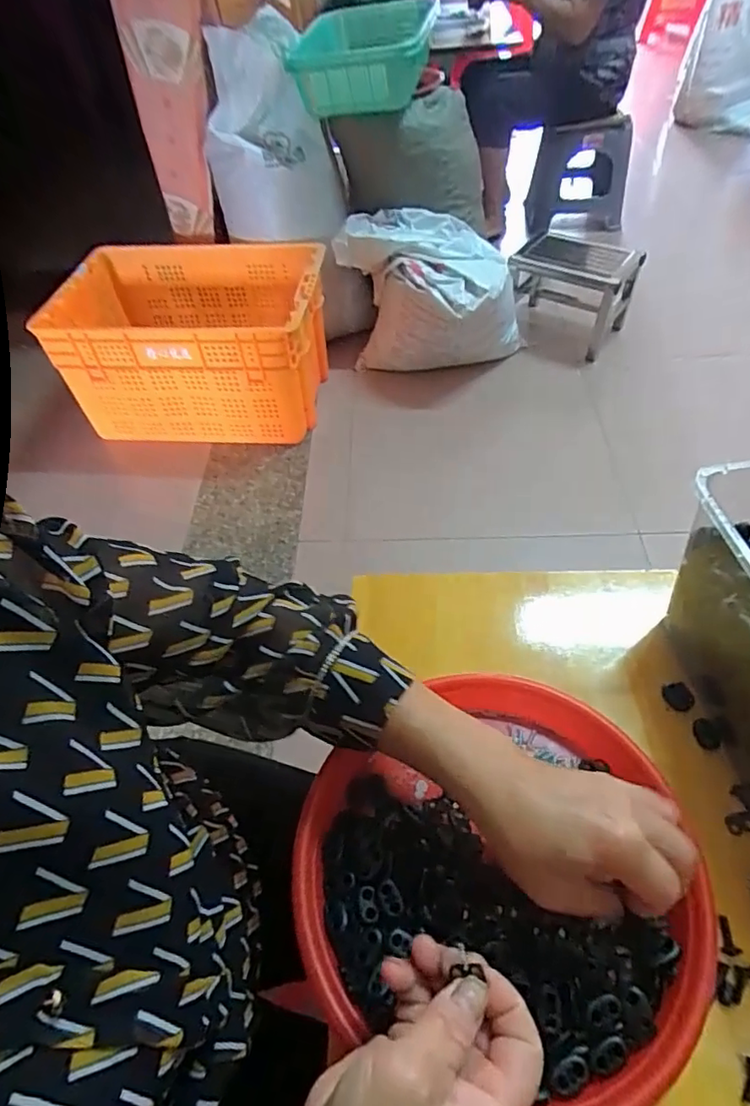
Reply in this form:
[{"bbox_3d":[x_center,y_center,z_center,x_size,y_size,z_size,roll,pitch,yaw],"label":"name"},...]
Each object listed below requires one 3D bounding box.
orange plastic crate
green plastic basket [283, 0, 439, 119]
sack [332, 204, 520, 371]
[{"bbox_3d":[-0.412,-0.515,1.378,0.555,0.304,0.394,2,52,6],"label":"orange plastic crate"},{"bbox_3d":[-0.021,-1.109,1.270,0.278,0.129,0.407,4,52,6],"label":"green plastic basket"},{"bbox_3d":[0.144,-0.663,1.456,0.402,0.317,0.275,25,57,21],"label":"sack"}]

